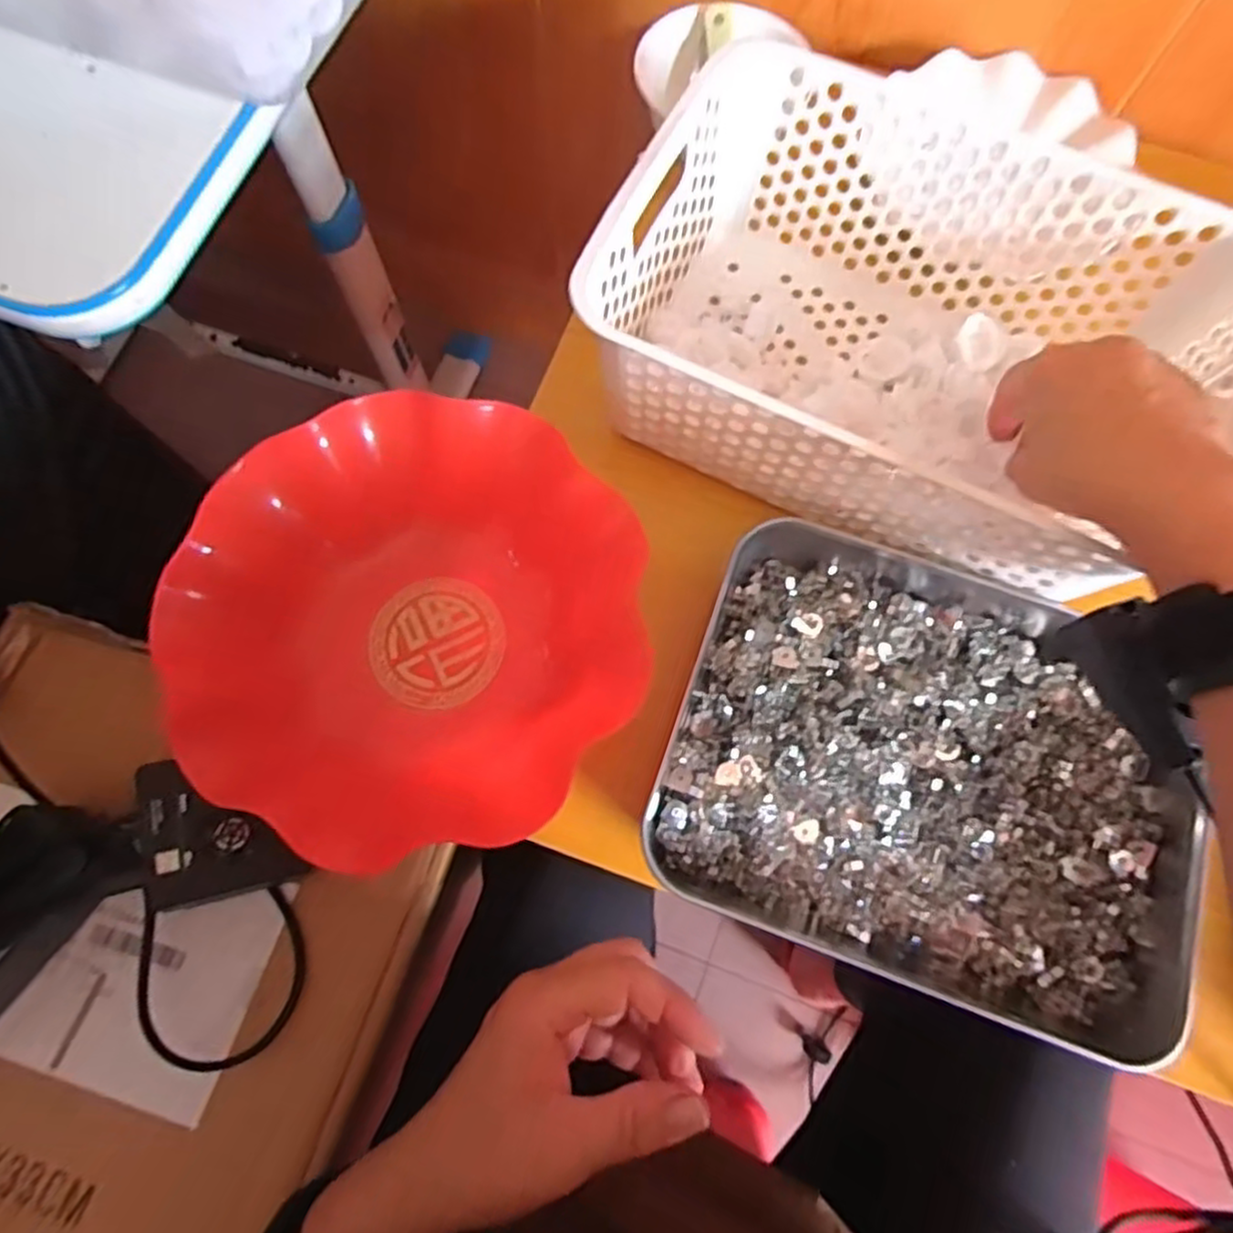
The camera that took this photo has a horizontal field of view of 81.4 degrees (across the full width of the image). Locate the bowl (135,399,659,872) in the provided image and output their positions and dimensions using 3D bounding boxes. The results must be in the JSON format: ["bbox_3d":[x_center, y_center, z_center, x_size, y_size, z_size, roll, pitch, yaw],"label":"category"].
[{"bbox_3d":[-0.100,0.004,0.369,0.217,0.066,0.218,0,74,-1],"label":"bowl"}]

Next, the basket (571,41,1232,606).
[{"bbox_3d":[0.151,-0.148,0.392,0.299,0.112,0.202,26,75,6],"label":"basket"}]

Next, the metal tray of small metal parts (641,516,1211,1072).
[{"bbox_3d":[0.159,0.075,0.364,0.260,0.040,0.202,20,75,5],"label":"metal tray of small metal parts"}]

